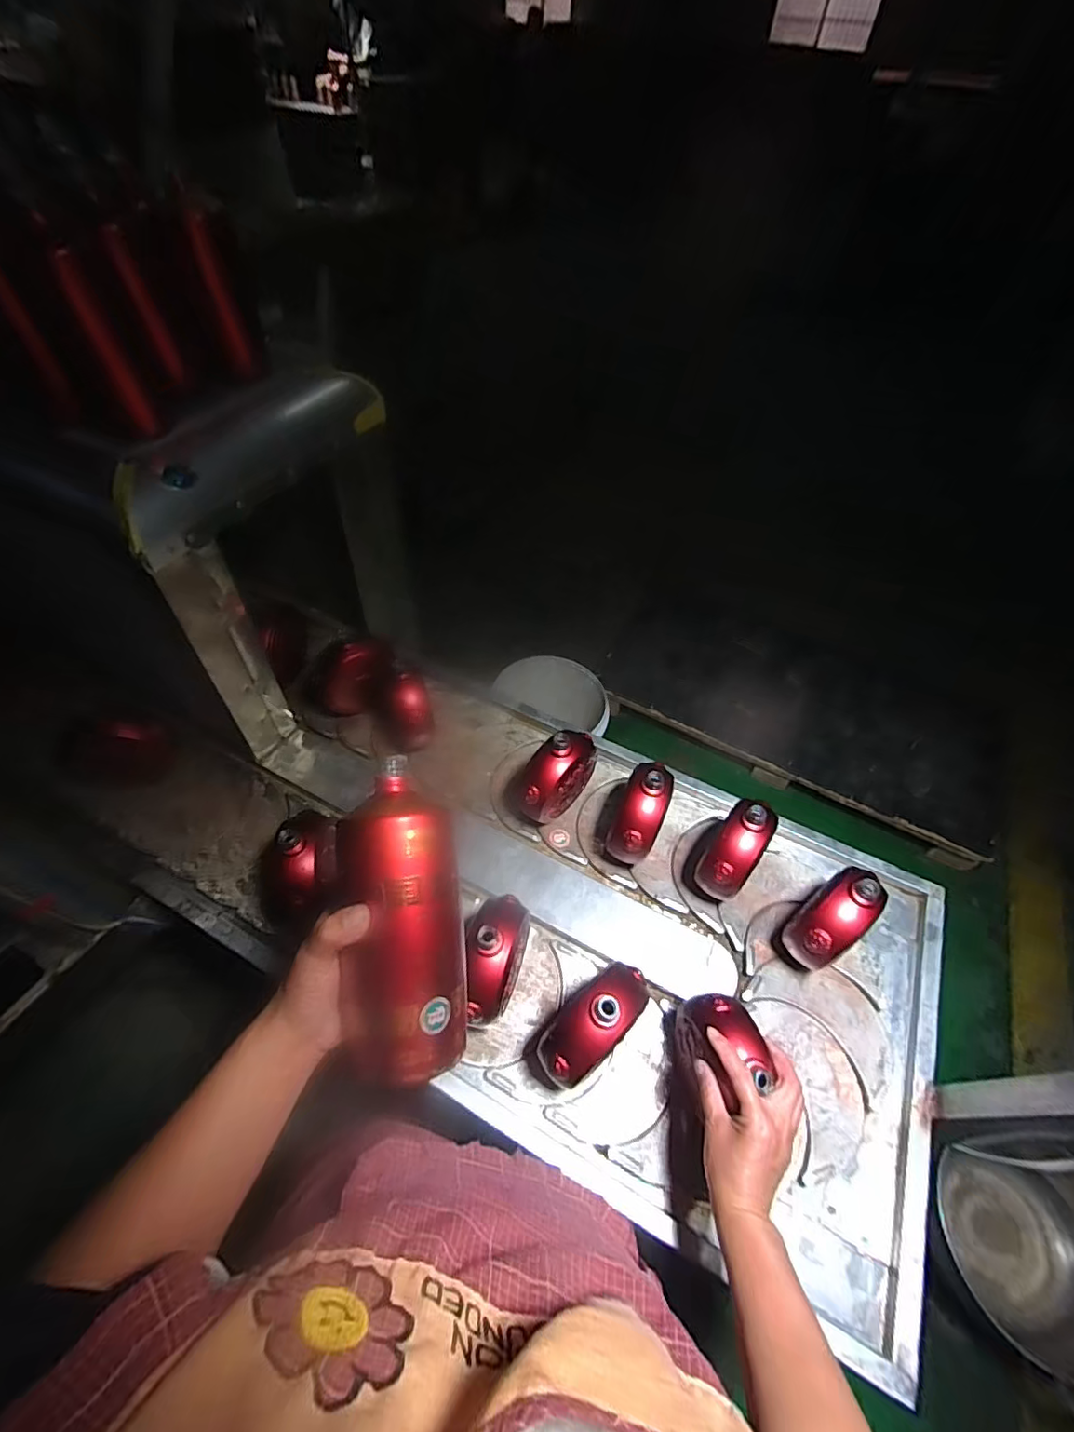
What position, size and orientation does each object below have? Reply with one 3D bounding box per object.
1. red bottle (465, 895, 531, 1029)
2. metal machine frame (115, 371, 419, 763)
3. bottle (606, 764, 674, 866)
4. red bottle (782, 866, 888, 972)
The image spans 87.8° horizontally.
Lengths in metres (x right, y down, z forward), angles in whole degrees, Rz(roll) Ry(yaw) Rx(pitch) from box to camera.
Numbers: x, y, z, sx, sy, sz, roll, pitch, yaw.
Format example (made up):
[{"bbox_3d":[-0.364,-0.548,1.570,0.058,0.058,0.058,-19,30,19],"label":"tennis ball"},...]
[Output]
[{"bbox_3d":[-0.052,0.285,0.653,0.063,0.153,0.135,15,50,8],"label":"red bottle"},{"bbox_3d":[-0.363,-0.215,0.849,0.110,0.452,0.432,21,51,12],"label":"metal machine frame"},{"bbox_3d":[0.146,0.135,0.783,0.059,0.158,0.131,20,51,12],"label":"bottle"},{"bbox_3d":[0.372,0.260,0.709,0.110,0.147,0.066,-25,56,-24],"label":"red bottle"}]

